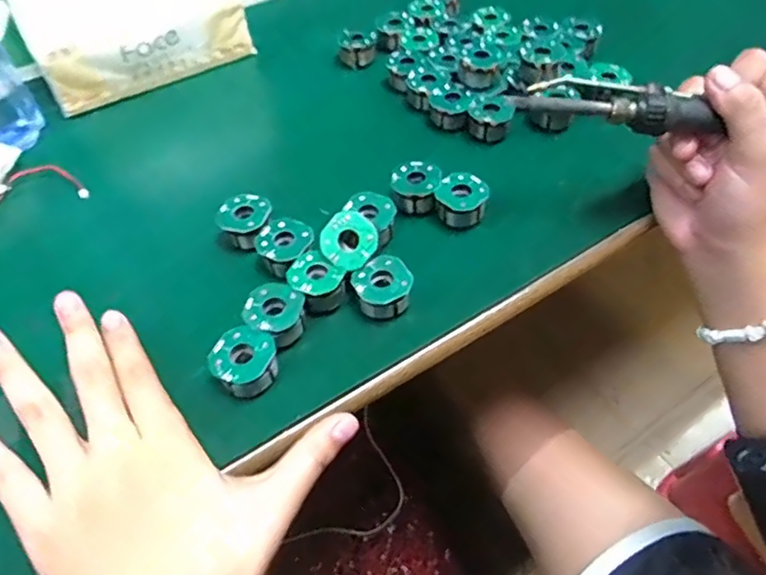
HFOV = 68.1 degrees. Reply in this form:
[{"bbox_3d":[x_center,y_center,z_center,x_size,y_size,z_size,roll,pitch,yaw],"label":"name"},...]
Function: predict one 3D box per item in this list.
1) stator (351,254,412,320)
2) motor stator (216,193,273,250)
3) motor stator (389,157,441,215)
[{"bbox_3d":[-0.001,0.002,0.316,0.031,0.026,0.033,-3,53,0],"label":"stator"},{"bbox_3d":[-0.083,-0.041,0.347,0.032,0.016,0.031,-6,53,-2],"label":"motor stator"},{"bbox_3d":[0.020,-0.064,0.360,0.030,0.020,0.031,4,53,6],"label":"motor stator"}]

